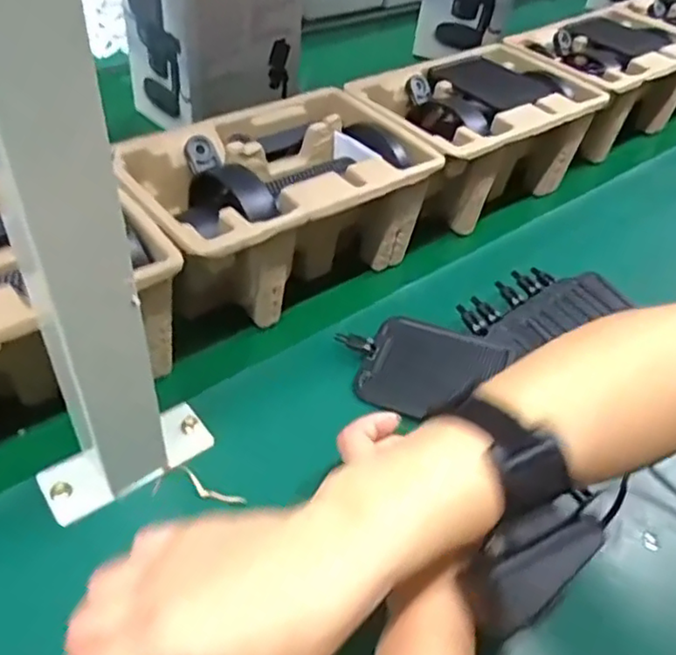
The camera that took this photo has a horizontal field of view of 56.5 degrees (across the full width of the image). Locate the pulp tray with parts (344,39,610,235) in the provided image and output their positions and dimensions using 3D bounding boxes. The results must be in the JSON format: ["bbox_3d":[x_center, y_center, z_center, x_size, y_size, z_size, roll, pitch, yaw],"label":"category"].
[{"bbox_3d":[0.134,-0.190,0.625,0.228,0.106,0.151,-29,55,-28],"label":"pulp tray with parts"}]

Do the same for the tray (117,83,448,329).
[{"bbox_3d":[-0.047,-0.102,0.508,0.232,0.094,0.152,-28,54,-27],"label":"tray"}]

